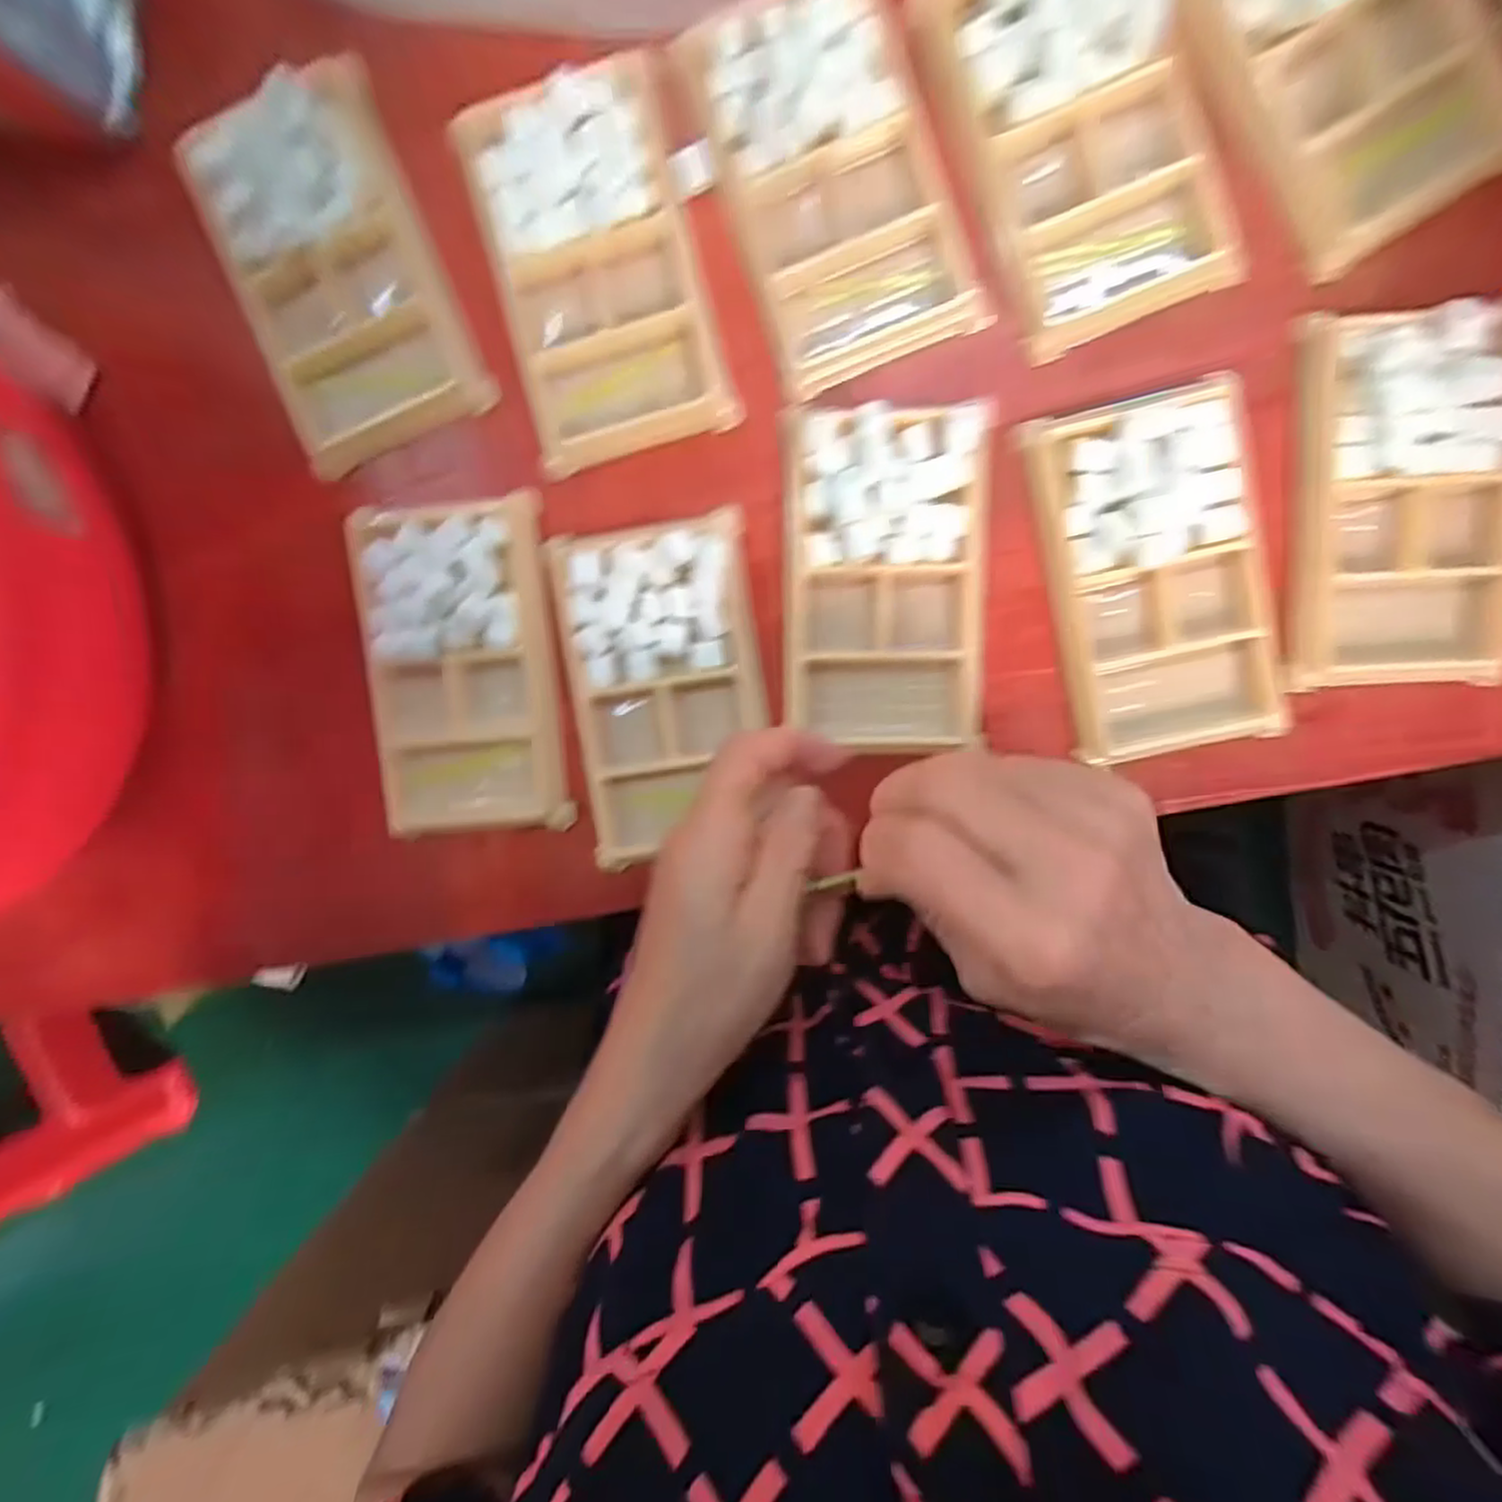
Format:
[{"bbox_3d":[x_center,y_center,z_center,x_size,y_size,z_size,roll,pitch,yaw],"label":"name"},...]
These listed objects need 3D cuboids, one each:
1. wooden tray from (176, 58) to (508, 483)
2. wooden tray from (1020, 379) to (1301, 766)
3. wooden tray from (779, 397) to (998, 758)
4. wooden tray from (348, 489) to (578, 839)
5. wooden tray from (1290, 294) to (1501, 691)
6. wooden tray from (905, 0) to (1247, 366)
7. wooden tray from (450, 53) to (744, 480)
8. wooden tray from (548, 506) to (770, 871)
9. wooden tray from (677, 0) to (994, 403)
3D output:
[{"bbox_3d":[-0.162,-0.185,0.279,0.077,0.014,0.125,-21,97,6],"label":"wooden tray"},{"bbox_3d":[0.156,-0.065,0.276,0.077,0.014,0.136,-13,98,5],"label":"wooden tray"},{"bbox_3d":[0.053,-0.065,0.283,0.077,0.017,0.130,-1,99,3],"label":"wooden tray"},{"bbox_3d":[-0.121,-0.033,0.298,0.076,0.010,0.136,-4,99,4],"label":"wooden tray"},{"bbox_3d":[0.243,-0.092,0.264,0.076,0.016,0.132,-2,99,4],"label":"wooden tray"},{"bbox_3d":[0.119,-0.222,0.257,0.076,0.016,0.133,-22,97,6],"label":"wooden tray"},{"bbox_3d":[-0.060,-0.183,0.277,0.080,0.009,0.132,-15,98,6],"label":"wooden tray"},{"bbox_3d":[-0.034,-0.022,0.295,0.078,0.011,0.134,-7,98,5],"label":"wooden tray"},{"bbox_3d":[0.030,-0.210,0.266,0.078,0.014,0.132,-20,97,6],"label":"wooden tray"}]

